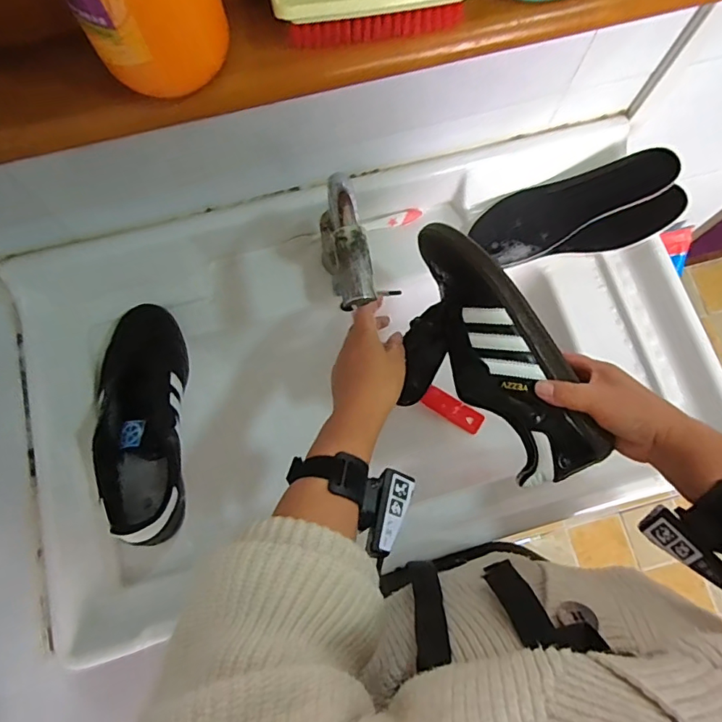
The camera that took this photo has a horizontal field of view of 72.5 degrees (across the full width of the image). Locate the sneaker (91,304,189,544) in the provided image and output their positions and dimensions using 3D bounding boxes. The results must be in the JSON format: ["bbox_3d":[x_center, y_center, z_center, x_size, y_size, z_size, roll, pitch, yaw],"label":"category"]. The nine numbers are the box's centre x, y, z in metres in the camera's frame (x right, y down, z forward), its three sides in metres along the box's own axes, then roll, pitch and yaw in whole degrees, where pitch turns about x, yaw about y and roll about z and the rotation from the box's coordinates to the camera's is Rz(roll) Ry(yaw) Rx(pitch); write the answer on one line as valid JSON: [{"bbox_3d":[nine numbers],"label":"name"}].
[{"bbox_3d":[-0.265,0.067,0.596,0.101,0.084,0.288,-11,76,-3],"label":"sneaker"}]

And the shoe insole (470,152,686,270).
[{"bbox_3d":[0.280,-0.208,0.669,0.272,0.031,0.092,-22,76,13],"label":"shoe insole"}]

